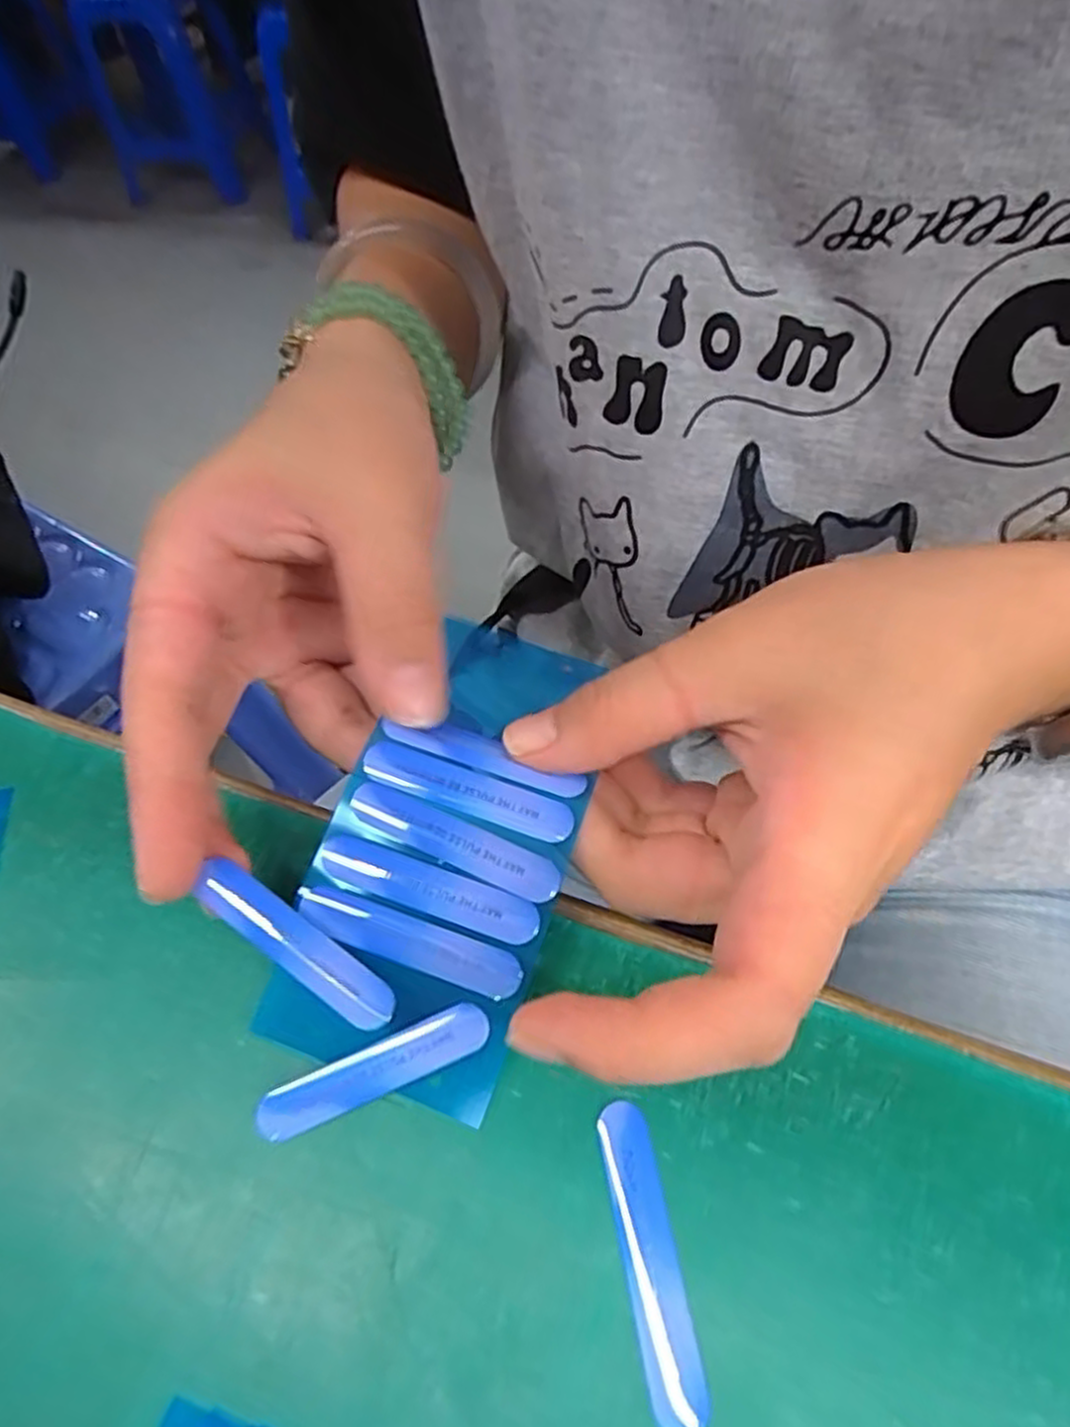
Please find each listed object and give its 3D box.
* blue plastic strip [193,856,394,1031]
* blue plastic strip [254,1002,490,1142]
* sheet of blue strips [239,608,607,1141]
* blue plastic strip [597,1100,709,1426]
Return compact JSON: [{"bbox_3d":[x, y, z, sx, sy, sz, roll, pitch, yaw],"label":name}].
[{"bbox_3d":[-0.050,0.048,0.157,0.048,0.004,0.009,38,66,6],"label":"blue plastic strip"},{"bbox_3d":[-0.034,0.075,0.160,0.050,0.007,0.009,-21,58,-8],"label":"blue plastic strip"},{"bbox_3d":[-0.019,0.030,0.176,0.053,0.009,0.103,19,70,6],"label":"sheet of blue strips"},{"bbox_3d":[0.021,0.100,0.141,0.010,0.004,0.050,-11,57,-2],"label":"blue plastic strip"}]

